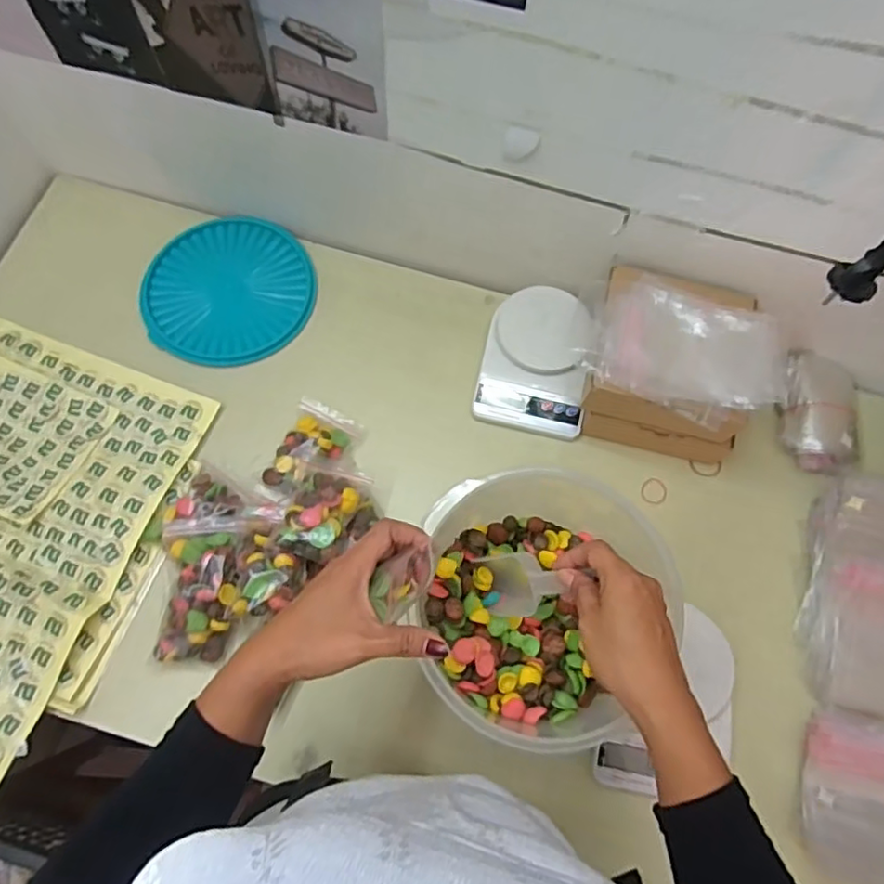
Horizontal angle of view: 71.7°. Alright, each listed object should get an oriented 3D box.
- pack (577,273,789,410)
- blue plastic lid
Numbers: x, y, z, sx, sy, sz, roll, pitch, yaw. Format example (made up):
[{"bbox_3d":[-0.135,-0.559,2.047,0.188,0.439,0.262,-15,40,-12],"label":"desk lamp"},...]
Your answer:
[{"bbox_3d":[0.245,-0.101,0.632,0.205,0.033,0.134,20,70,4],"label":"pack"},{"bbox_3d":[-0.264,-0.191,0.762,0.199,0.010,0.205,1,70,-2],"label":"blue plastic lid"}]

